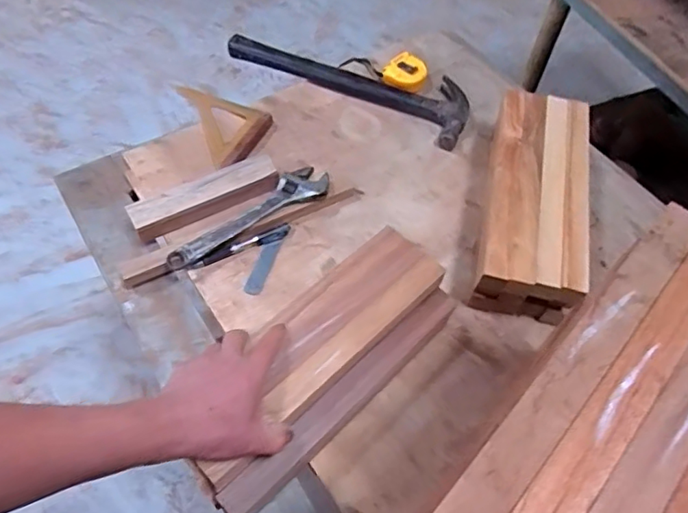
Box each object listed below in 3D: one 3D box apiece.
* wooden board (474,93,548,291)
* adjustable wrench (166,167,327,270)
[{"bbox_3d":[0.221,-0.097,0.719,0.061,0.044,0.319,13,56,5],"label":"wooden board"},{"bbox_3d":[-0.126,-0.057,0.722,0.236,0.010,0.049,-29,73,-19],"label":"adjustable wrench"}]

